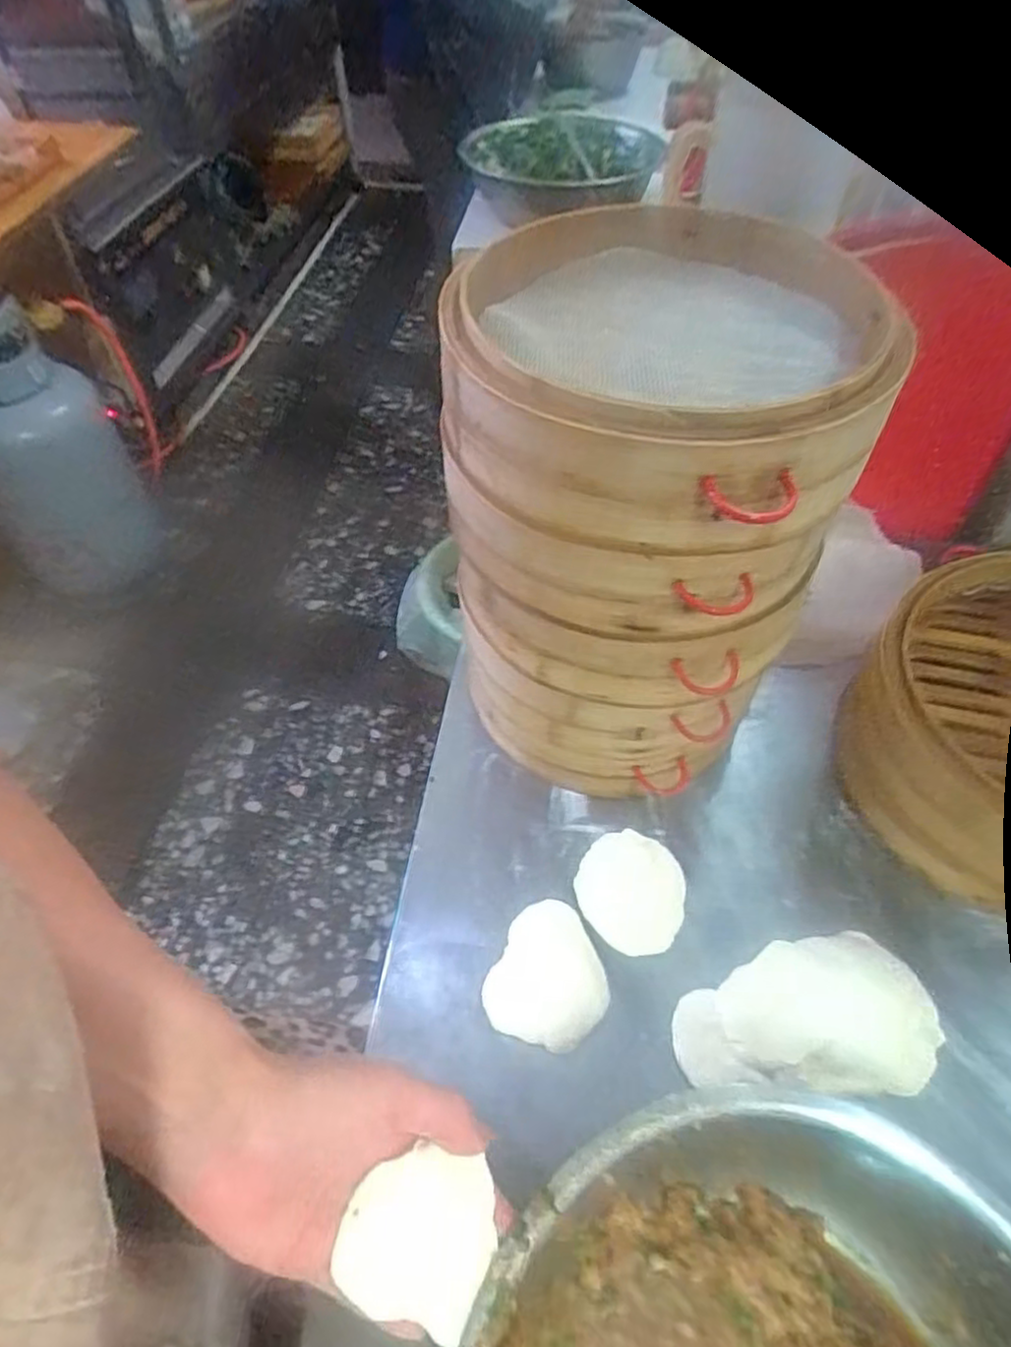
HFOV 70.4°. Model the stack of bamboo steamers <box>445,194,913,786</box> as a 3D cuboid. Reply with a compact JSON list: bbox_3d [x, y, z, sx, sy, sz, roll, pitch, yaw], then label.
[{"bbox_3d":[0.089,-0.086,0.459,0.202,0.306,0.233,24,56,18],"label":"stack of bamboo steamers"}]

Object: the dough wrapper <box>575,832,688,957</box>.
[{"bbox_3d":[0.083,0.144,0.476,0.070,0.004,0.075,19,61,17],"label":"dough wrapper"}]

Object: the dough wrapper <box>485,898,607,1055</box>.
[{"bbox_3d":[0.029,0.186,0.444,0.069,0.005,0.083,22,55,16],"label":"dough wrapper"}]

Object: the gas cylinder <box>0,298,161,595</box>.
[{"bbox_3d":[-0.965,-0.450,1.501,0.296,0.590,0.248,-34,59,-23],"label":"gas cylinder"}]

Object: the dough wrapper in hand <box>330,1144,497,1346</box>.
[{"bbox_3d":[-0.033,0.231,0.297,0.063,0.004,0.058,34,61,-7],"label":"dough wrapper in hand"}]

